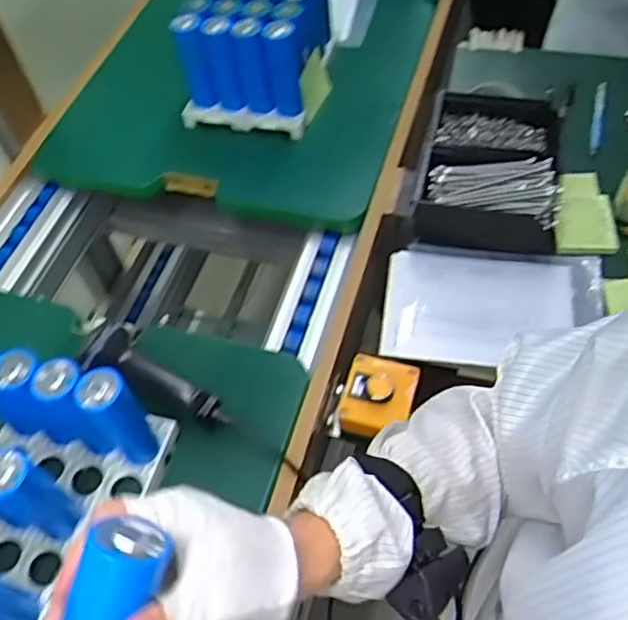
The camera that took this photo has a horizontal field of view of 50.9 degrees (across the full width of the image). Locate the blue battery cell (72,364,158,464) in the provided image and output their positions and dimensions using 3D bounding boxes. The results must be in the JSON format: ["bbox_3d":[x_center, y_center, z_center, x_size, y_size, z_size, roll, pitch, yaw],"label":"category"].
[{"bbox_3d":[-0.173,0.099,0.594,0.037,0.122,0.037,-34,59,-17],"label":"blue battery cell"}]

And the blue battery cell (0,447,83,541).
[{"bbox_3d":[-0.239,0.161,0.562,0.040,0.124,0.043,26,62,21],"label":"blue battery cell"}]

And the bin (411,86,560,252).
[{"bbox_3d":[0.217,-0.172,0.823,0.162,0.079,0.230,10,57,12],"label":"bin"}]

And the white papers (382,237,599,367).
[{"bbox_3d":[0.204,-0.005,0.766,0.237,0.022,0.157,9,57,11],"label":"white papers"}]

